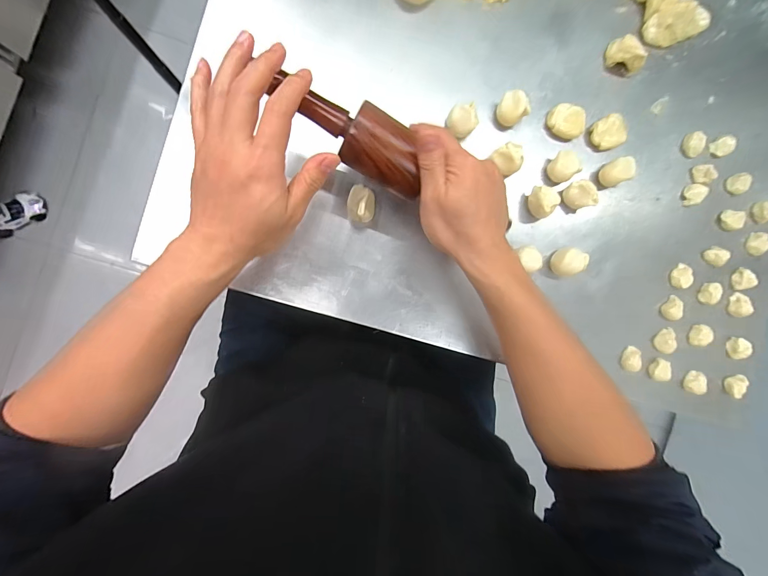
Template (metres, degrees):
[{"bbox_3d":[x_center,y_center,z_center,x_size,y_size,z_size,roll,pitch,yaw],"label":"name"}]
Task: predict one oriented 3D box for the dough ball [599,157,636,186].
[{"bbox_3d":[0.286,-0.143,0.414,0.035,0.026,0.028,-25,93,-5],"label":"dough ball"}]

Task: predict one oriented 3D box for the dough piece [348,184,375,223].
[{"bbox_3d":[-0.026,-0.094,0.378,0.031,0.035,0.039,8,90,-6],"label":"dough piece"}]

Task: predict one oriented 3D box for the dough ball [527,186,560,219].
[{"bbox_3d":[0.194,-0.103,0.404,0.034,0.031,0.035,0,91,-6],"label":"dough ball"}]

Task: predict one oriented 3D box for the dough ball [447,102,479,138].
[{"bbox_3d":[0.091,-0.194,0.388,0.033,0.028,0.028,43,86,-5],"label":"dough ball"}]

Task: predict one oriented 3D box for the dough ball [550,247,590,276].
[{"bbox_3d":[0.222,-0.031,0.404,0.034,0.028,0.032,0,91,-6],"label":"dough ball"}]

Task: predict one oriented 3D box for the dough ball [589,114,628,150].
[{"bbox_3d":[0.279,-0.193,0.419,0.037,0.020,0.038,0,91,-6],"label":"dough ball"}]

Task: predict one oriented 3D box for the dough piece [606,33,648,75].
[{"bbox_3d":[0.299,-0.288,0.415,0.030,0.028,0.045,-28,93,-5],"label":"dough piece"}]

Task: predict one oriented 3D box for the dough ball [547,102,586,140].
[{"bbox_3d":[0.225,-0.206,0.415,0.042,0.021,0.036,23,88,-6],"label":"dough ball"}]

